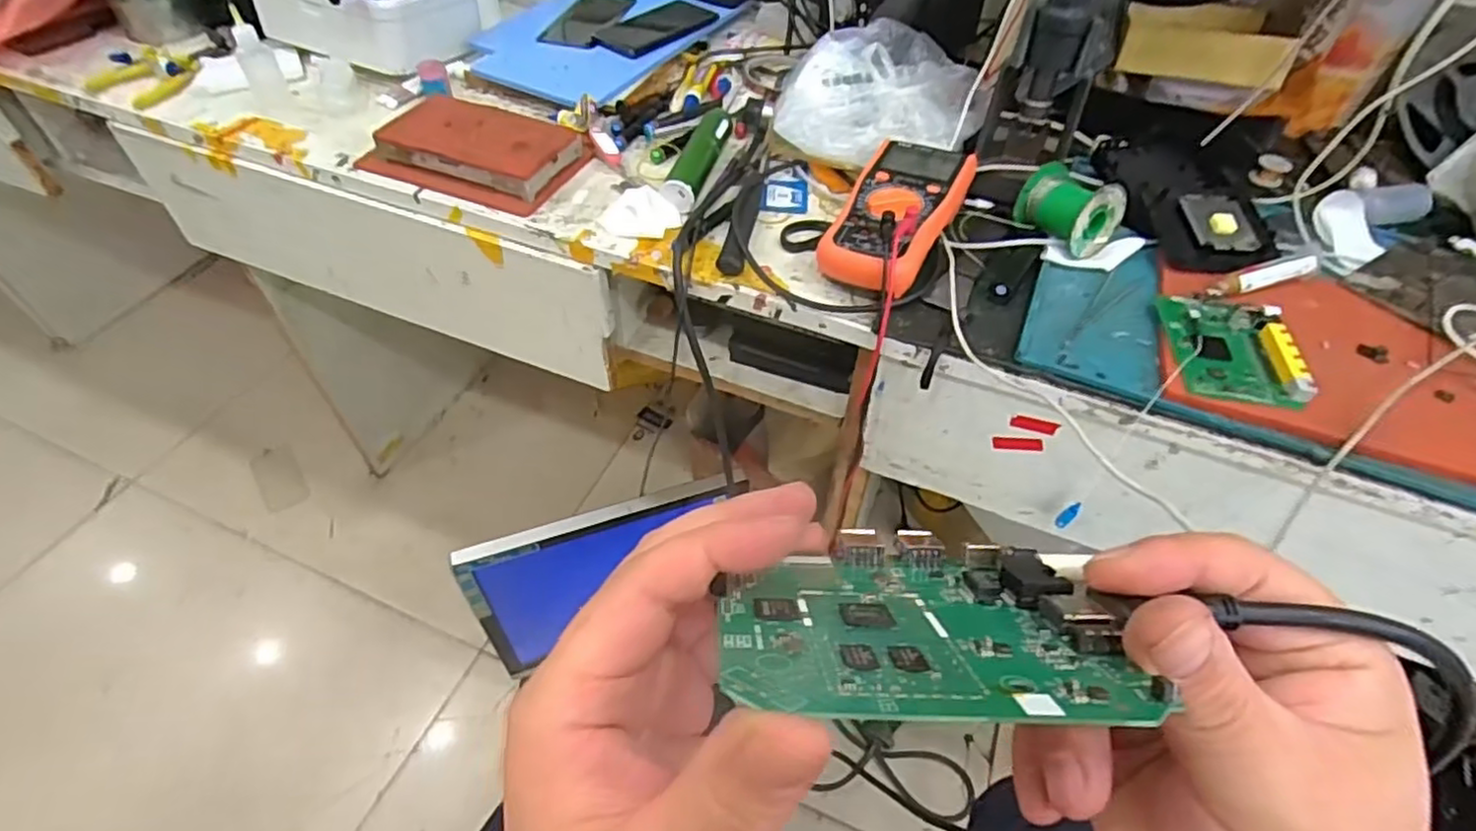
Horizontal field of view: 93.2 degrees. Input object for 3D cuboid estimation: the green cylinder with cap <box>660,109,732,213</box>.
[{"bbox_3d":[-0.036,-0.260,0.692,0.029,0.026,0.162,13,51,9],"label":"green cylinder with cap"}]

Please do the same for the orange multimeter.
[{"bbox_3d":[0.138,-0.172,0.605,0.088,0.057,0.196,21,52,15],"label":"orange multimeter"}]

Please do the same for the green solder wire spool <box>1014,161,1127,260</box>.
[{"bbox_3d":[0.287,-0.179,0.605,0.060,0.056,0.075,-22,54,-19],"label":"green solder wire spool"}]

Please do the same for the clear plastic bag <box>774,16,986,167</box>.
[{"bbox_3d":[0.142,-0.320,0.703,0.193,0.077,0.146,13,51,9],"label":"clear plastic bag"}]

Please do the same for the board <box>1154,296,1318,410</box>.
[{"bbox_3d":[0.373,-0.052,0.529,0.082,0.018,0.116,7,50,4],"label":"board"}]

